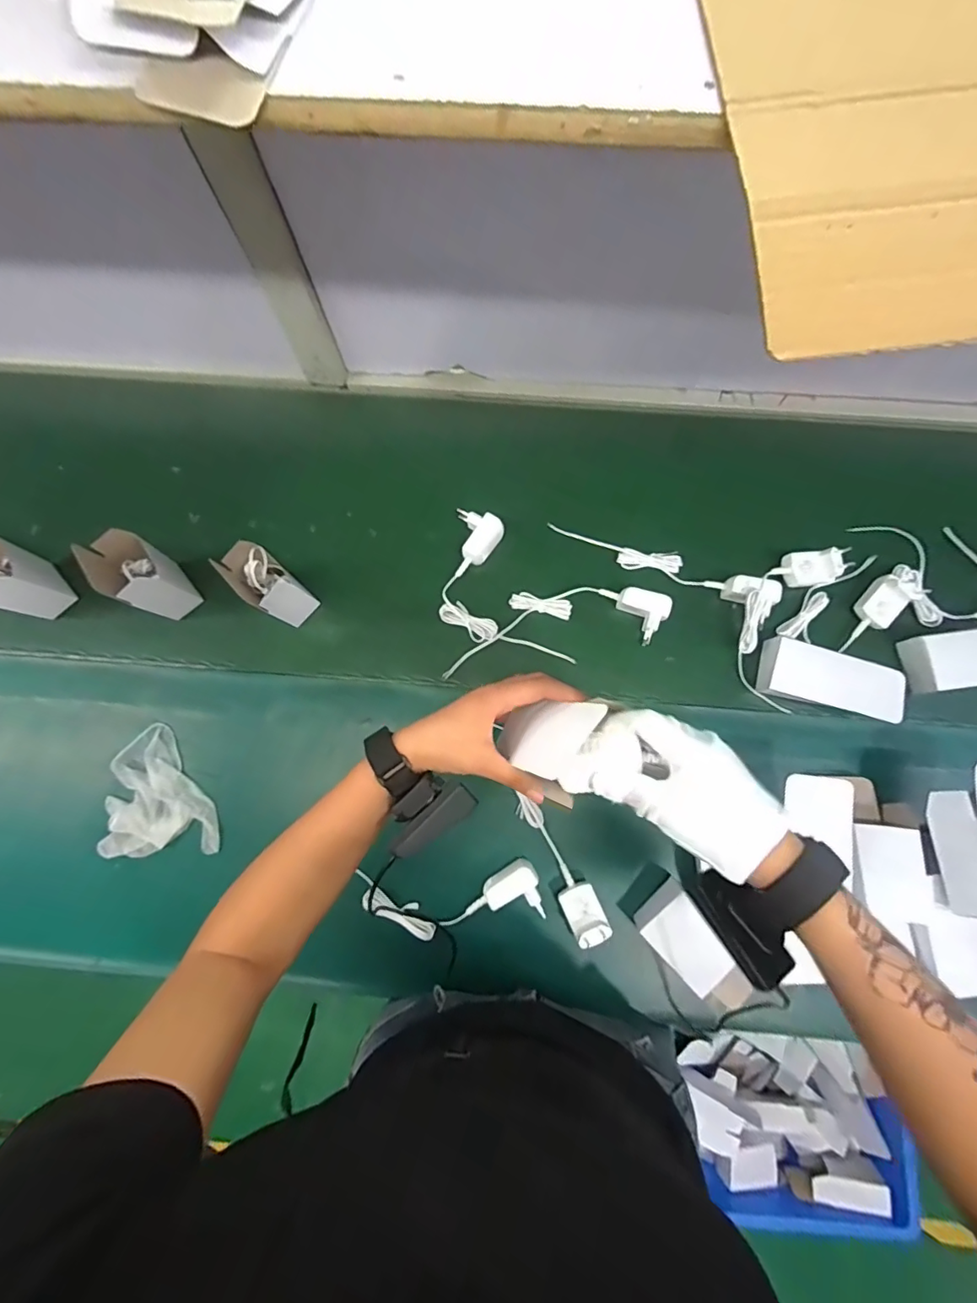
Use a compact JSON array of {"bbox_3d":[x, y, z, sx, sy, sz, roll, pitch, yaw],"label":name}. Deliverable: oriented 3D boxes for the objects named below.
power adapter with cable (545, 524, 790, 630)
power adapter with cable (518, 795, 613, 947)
[{"bbox_3d":[0.210,-0.108,0.646,0.278,0.049,0.040,25,67,10],"label":"power adapter with cable"},{"bbox_3d":[0.082,0.239,0.589,0.040,0.033,0.162,-22,67,-11],"label":"power adapter with cable"}]

